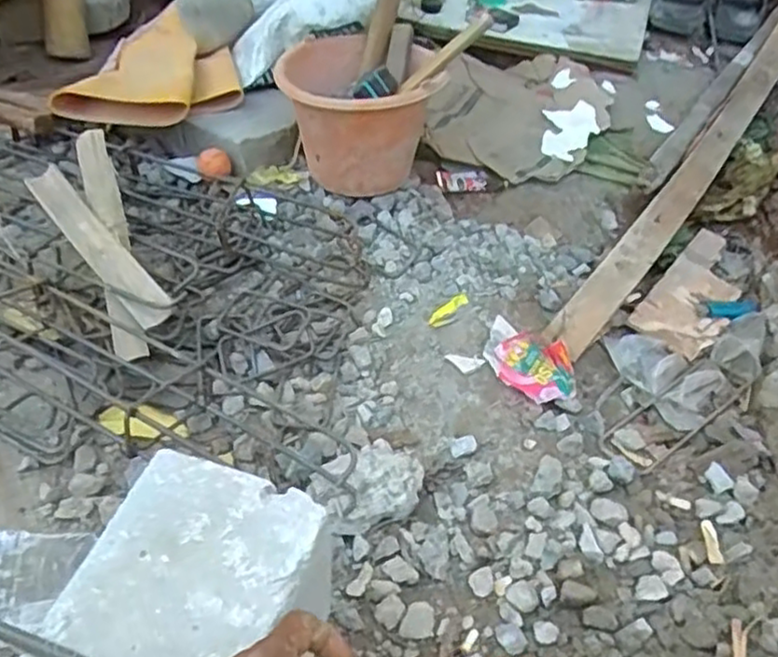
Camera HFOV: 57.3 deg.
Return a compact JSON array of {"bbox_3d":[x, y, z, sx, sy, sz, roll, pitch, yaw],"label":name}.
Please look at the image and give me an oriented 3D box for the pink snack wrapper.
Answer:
[{"bbox_3d":[0.174,0.031,0.913,0.095,0.022,0.144,-13,49,-15],"label":"pink snack wrapper"}]

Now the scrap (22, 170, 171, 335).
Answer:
[{"bbox_3d":[-0.377,-0.111,0.908,0.317,0.058,0.017,43,21,25],"label":"scrap"}]

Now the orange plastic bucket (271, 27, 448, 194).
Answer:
[{"bbox_3d":[-0.041,-0.322,1.078,0.239,0.171,0.222,-9,48,-12],"label":"orange plastic bucket"}]

